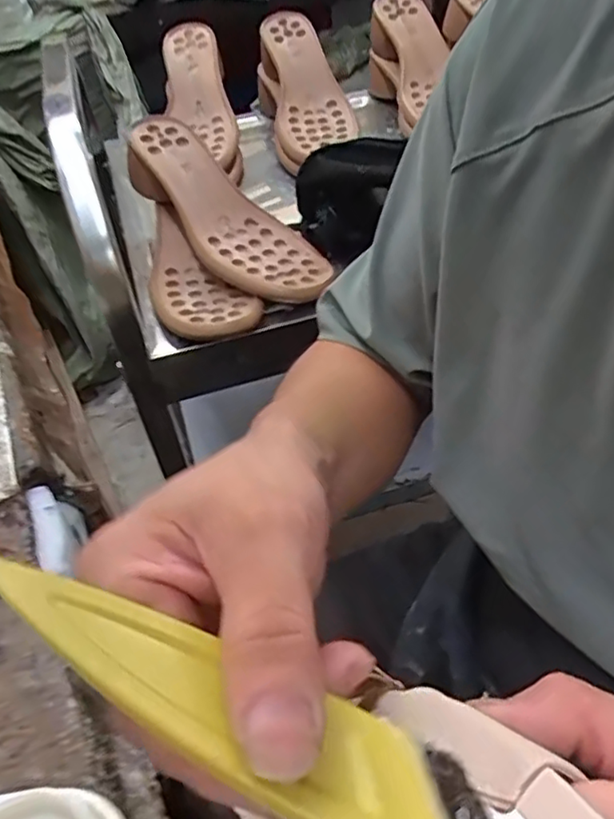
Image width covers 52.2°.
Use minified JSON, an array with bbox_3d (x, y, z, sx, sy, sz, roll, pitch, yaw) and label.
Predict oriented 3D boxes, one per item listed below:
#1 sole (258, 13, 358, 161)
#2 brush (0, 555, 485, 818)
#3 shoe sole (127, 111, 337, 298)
[{"bbox_3d":[-0.001,-0.392,0.758,0.088,0.026,0.236,-9,68,-5],"label":"sole"},{"bbox_3d":[-0.016,0.070,0.147,0.134,0.004,0.032,26,33,7],"label":"brush"},{"bbox_3d":[-0.072,-0.178,0.567,0.096,0.033,0.241,-32,71,-25],"label":"shoe sole"}]

